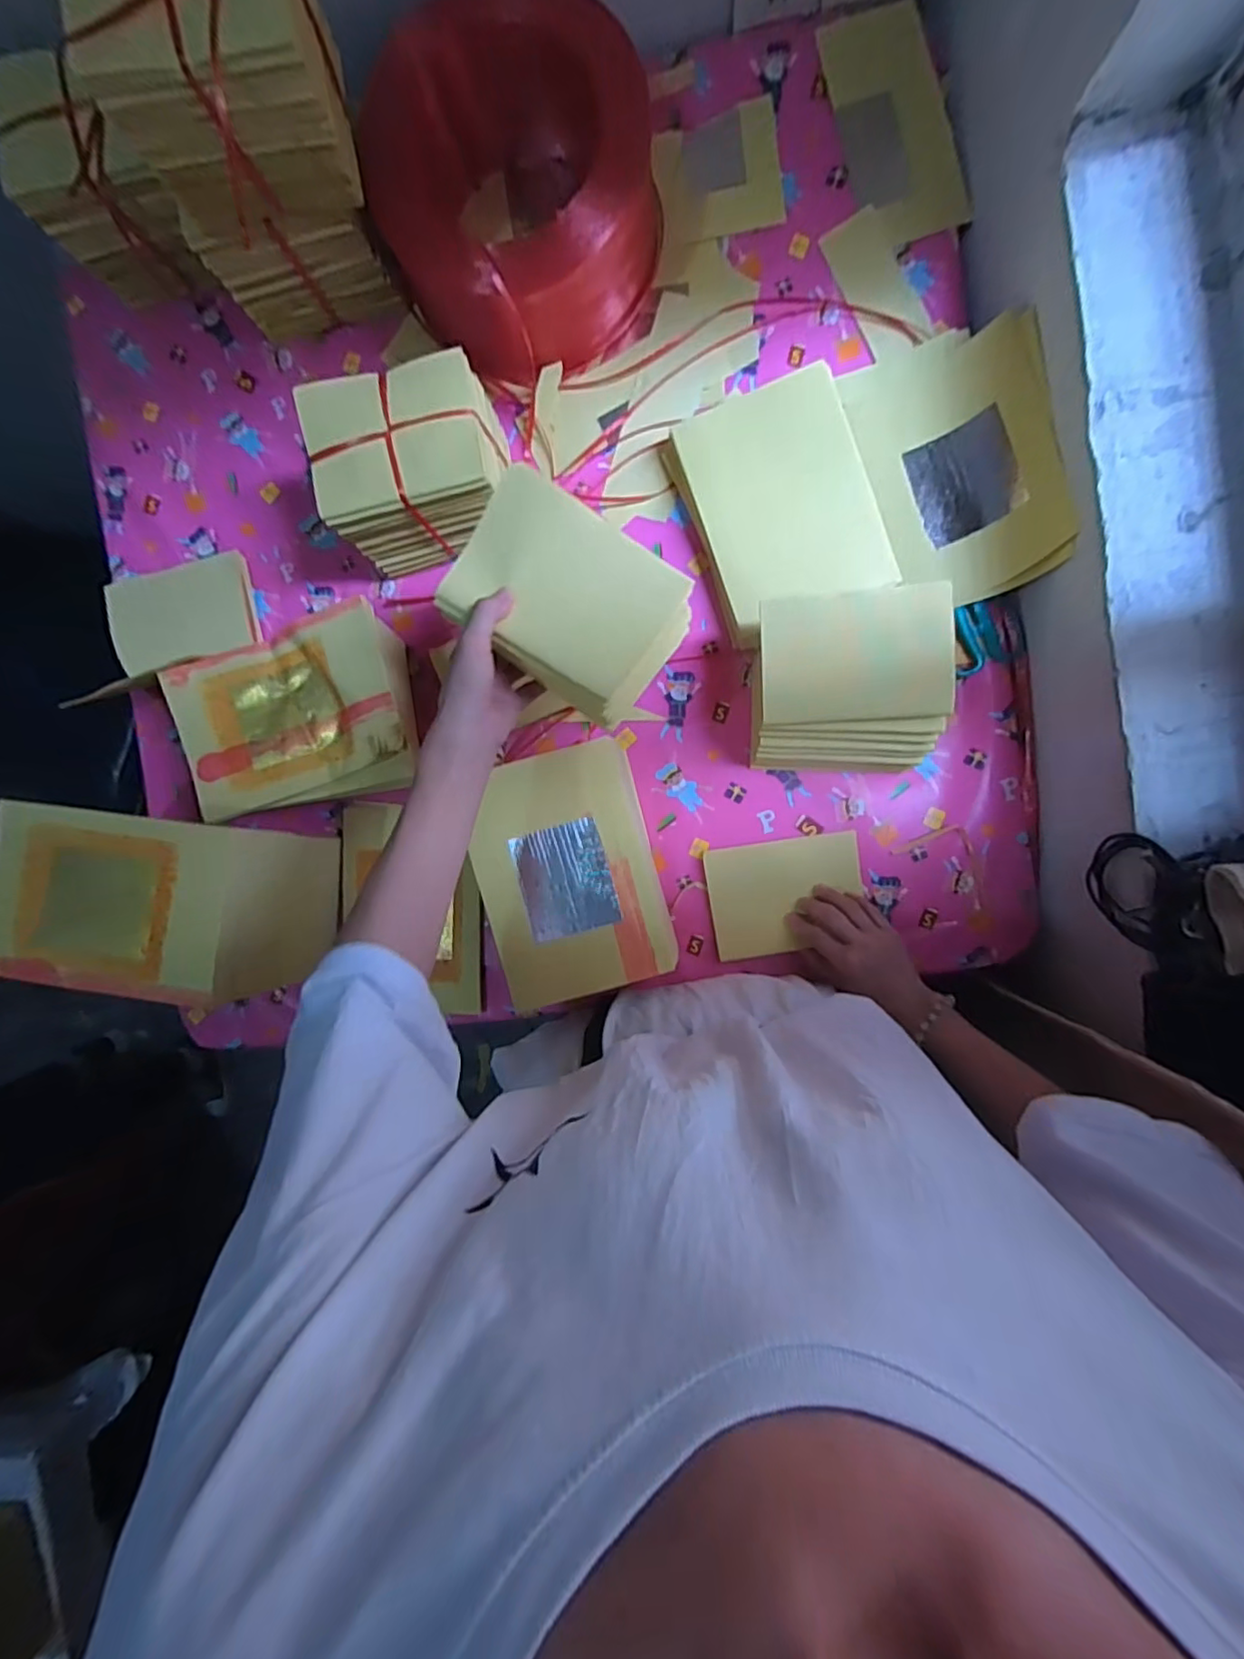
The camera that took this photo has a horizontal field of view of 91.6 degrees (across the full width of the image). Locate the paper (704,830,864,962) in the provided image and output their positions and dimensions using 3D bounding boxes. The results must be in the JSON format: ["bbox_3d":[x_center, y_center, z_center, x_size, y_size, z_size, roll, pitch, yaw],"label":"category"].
[{"bbox_3d":[0.177,0.072,0.654,0.160,0.008,0.119,-9,90,3],"label":"paper"}]

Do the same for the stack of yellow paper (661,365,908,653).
[{"bbox_3d":[0.167,-0.329,0.614,0.182,0.056,0.228,-21,91,5],"label":"stack of yellow paper"}]

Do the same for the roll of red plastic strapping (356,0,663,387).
[{"bbox_3d":[-0.098,-0.599,0.579,0.231,0.145,0.224,0,93,5],"label":"roll of red plastic strapping"}]

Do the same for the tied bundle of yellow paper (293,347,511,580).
[{"bbox_3d":[-0.203,-0.360,0.605,0.166,0.122,0.132,-10,92,5],"label":"tied bundle of yellow paper"}]

